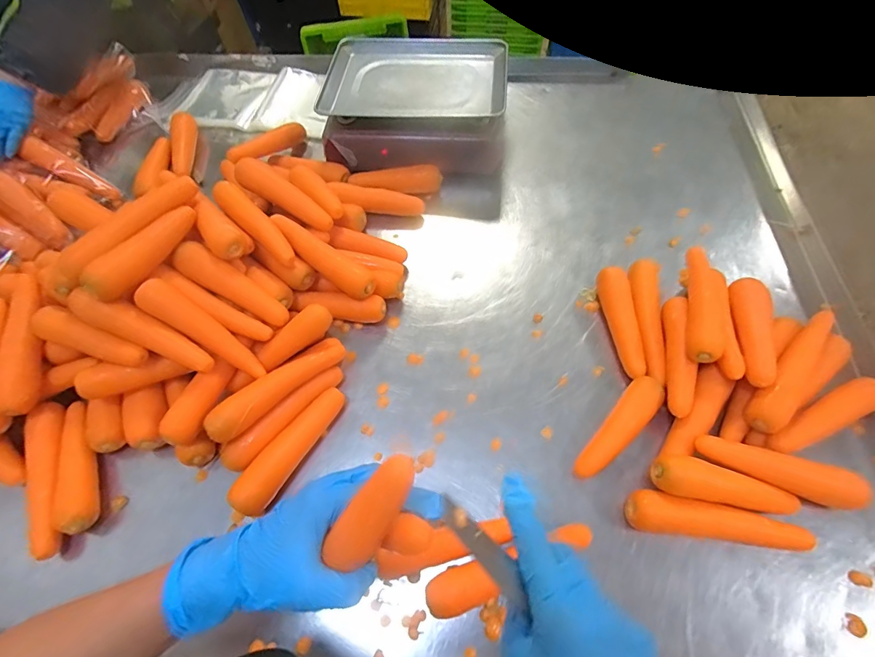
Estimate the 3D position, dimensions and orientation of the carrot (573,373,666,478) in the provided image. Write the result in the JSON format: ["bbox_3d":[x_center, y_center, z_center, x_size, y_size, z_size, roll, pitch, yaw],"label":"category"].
[{"bbox_3d":[0.227,0.125,0.520,0.157,0.028,0.041,-41,66,-19],"label":"carrot"}]

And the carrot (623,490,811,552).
[{"bbox_3d":[0.304,0.214,0.450,0.189,0.043,0.040,8,61,8],"label":"carrot"}]

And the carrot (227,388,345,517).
[{"bbox_3d":[-0.184,0.148,0.519,0.040,0.036,0.171,27,65,17],"label":"carrot"}]

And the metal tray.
[{"bbox_3d":[-0.039,-0.472,0.767,0.326,0.025,0.230,3,61,5],"label":"metal tray"}]

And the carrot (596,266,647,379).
[{"bbox_3d":[0.264,-0.010,0.593,0.041,0.031,0.174,-1,60,3],"label":"carrot"}]

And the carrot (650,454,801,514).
[{"bbox_3d":[0.321,0.180,0.459,0.163,0.042,0.042,16,62,-4],"label":"carrot"}]

